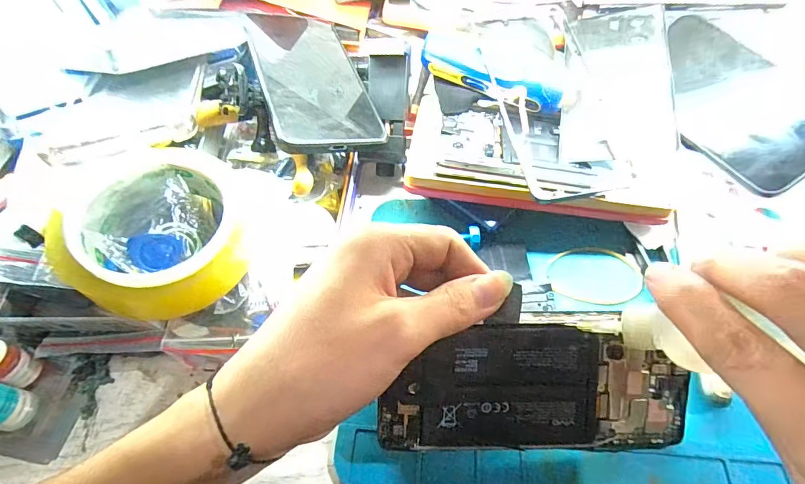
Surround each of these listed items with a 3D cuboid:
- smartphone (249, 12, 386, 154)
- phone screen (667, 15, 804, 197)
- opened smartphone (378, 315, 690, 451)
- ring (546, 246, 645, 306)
[{"bbox_3d":[-0.071,-0.129,0.318,0.076,0.008,0.173,-8,55,-26],"label":"smartphone"},{"bbox_3d":[0.237,-0.101,0.306,0.069,0.009,0.137,-45,62,20],"label":"phone screen"},{"bbox_3d":[0.068,0.072,0.211,0.153,0.005,0.069,2,97,-3],"label":"opened smartphone"},{"bbox_3d":[0.128,0.022,0.281,0.060,0.004,0.043,7,58,9],"label":"ring"}]

